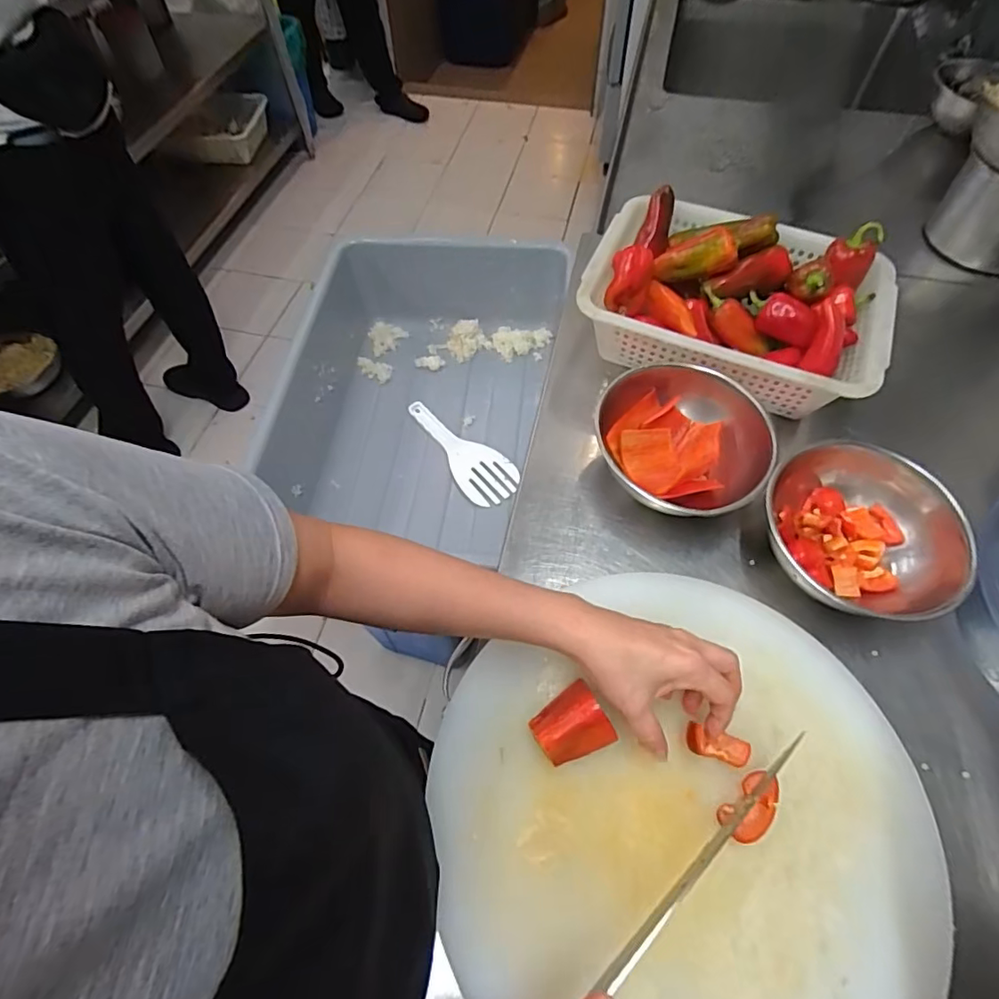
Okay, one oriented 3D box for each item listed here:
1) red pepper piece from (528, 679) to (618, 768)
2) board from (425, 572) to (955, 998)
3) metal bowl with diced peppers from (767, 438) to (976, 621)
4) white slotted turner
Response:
[{"bbox_3d":[0.054,0.174,0.417,0.053,0.043,0.048,-26,62,-14],"label":"red pepper piece"},{"bbox_3d":[0.137,0.236,0.407,0.357,0.031,0.348,-1,59,1],"label":"board"},{"bbox_3d":[0.323,0.030,0.494,0.132,0.085,0.157,12,60,8],"label":"metal bowl with diced peppers"},{"bbox_3d":[-0.064,-0.089,0.916,0.090,0.013,0.244,-32,64,-17],"label":"white slotted turner"}]

